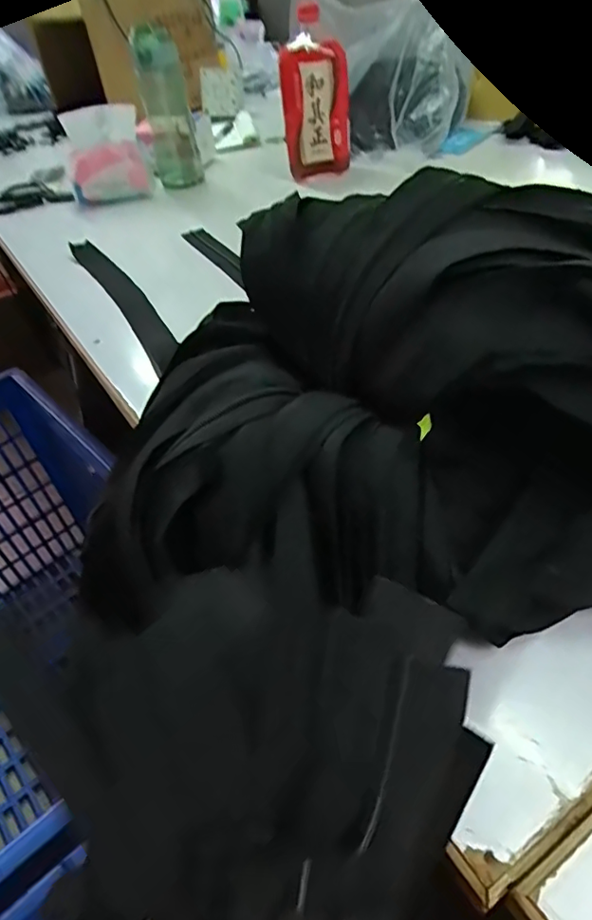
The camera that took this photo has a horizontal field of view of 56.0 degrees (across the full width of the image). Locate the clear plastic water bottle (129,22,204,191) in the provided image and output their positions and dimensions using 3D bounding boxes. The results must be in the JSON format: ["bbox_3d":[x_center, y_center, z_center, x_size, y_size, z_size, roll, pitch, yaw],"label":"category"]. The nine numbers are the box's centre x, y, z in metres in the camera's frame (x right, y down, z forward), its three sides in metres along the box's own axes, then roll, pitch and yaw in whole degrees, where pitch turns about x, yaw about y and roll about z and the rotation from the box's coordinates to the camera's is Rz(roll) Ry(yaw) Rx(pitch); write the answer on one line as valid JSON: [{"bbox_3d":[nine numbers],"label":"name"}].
[{"bbox_3d":[-0.201,-0.534,0.851,0.078,0.194,0.082,-11,43,-4],"label":"clear plastic water bottle"}]

